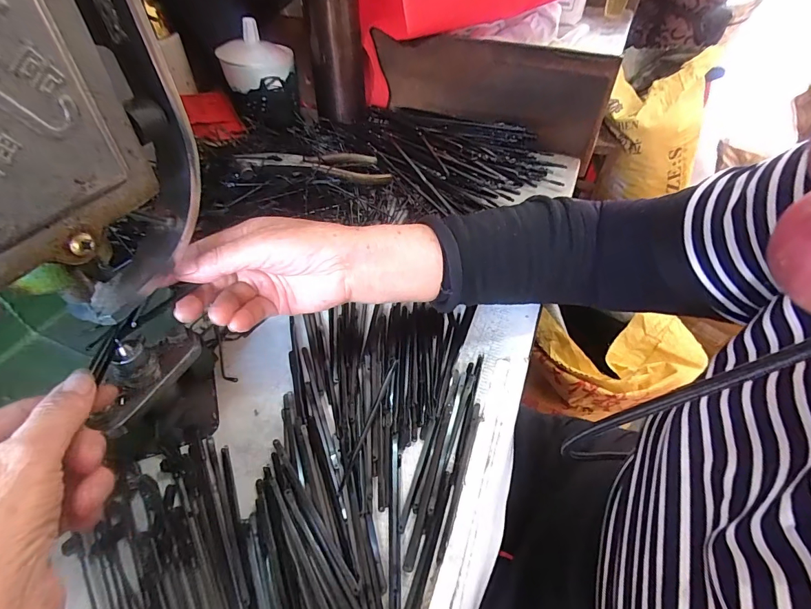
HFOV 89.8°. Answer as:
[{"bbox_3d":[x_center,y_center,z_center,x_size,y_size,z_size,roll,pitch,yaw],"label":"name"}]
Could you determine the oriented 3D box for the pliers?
[{"bbox_3d":[-0.088,-0.143,0.413,0.159,0.011,0.045,-9,48,-39],"label":"pliers"}]

